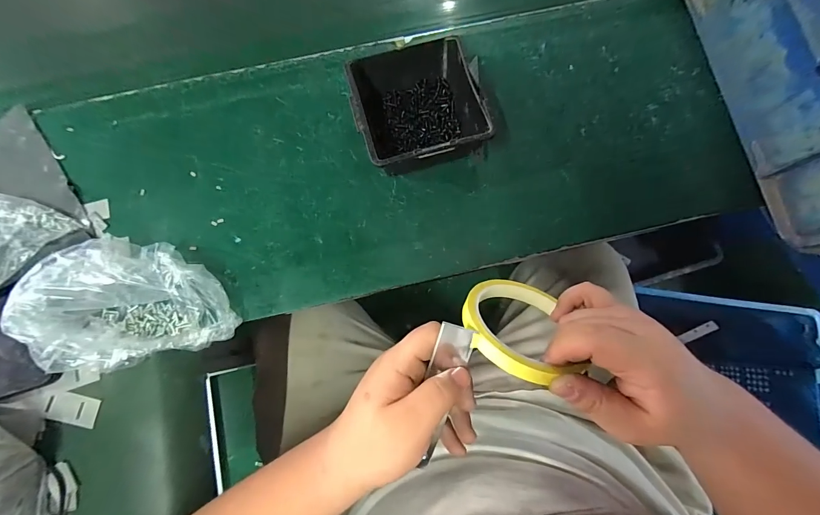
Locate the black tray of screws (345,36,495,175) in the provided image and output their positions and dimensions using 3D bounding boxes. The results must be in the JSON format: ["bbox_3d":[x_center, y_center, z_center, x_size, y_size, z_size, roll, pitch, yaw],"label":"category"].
[{"bbox_3d":[0.007,-0.143,0.355,0.118,0.063,0.118,-18,77,-4],"label":"black tray of screws"}]

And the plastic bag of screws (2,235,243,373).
[{"bbox_3d":[-0.243,0.045,0.314,0.151,0.064,0.120,11,76,3],"label":"plastic bag of screws"}]

